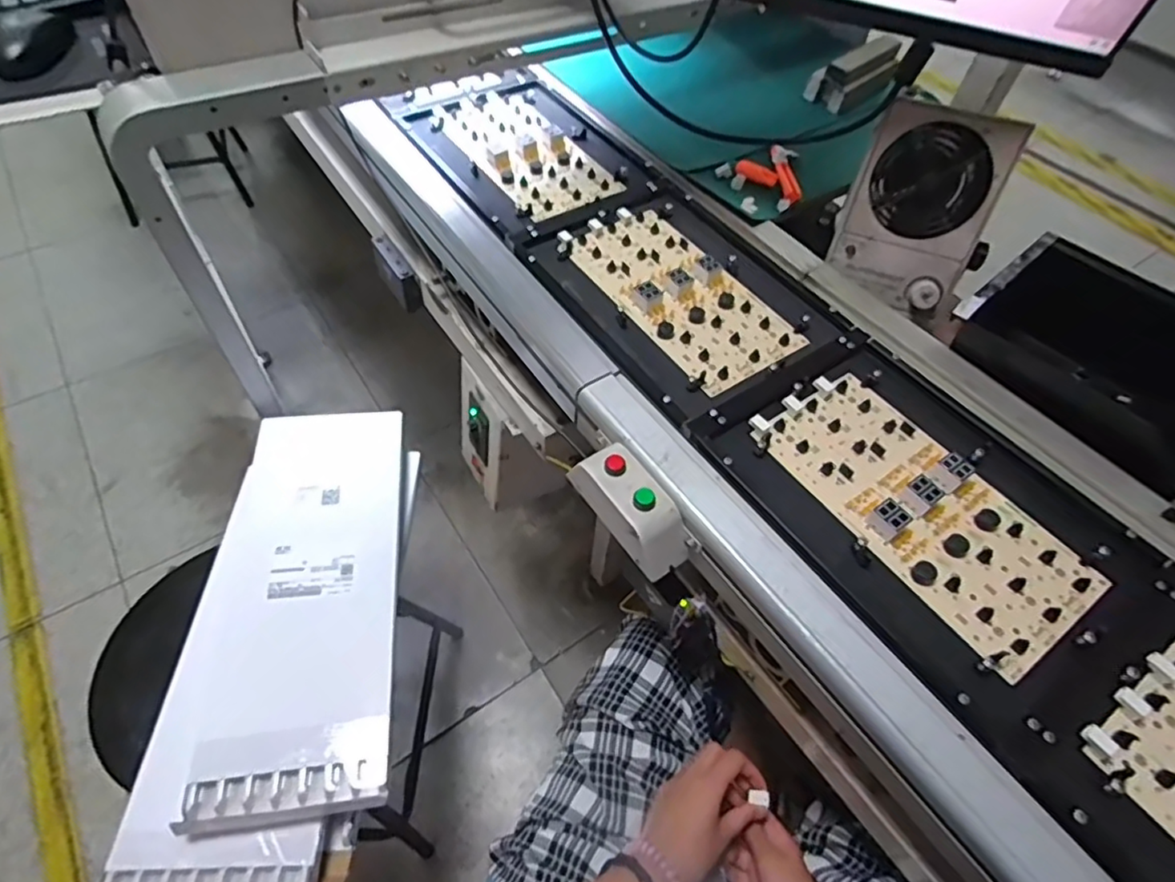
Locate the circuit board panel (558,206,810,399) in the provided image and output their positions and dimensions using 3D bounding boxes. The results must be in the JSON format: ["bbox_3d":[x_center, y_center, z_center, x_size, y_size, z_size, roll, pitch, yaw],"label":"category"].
[{"bbox_3d":[0.096,-0.163,0.641,0.131,0.019,0.260,-27,61,-19],"label":"circuit board panel"}]

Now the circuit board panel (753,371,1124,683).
[{"bbox_3d":[0.270,0.046,0.496,0.127,0.020,0.257,-29,62,-20],"label":"circuit board panel"}]

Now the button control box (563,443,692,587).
[{"bbox_3d":[0.037,0.055,0.505,0.044,0.054,0.109,-31,62,-21],"label":"button control box"}]

